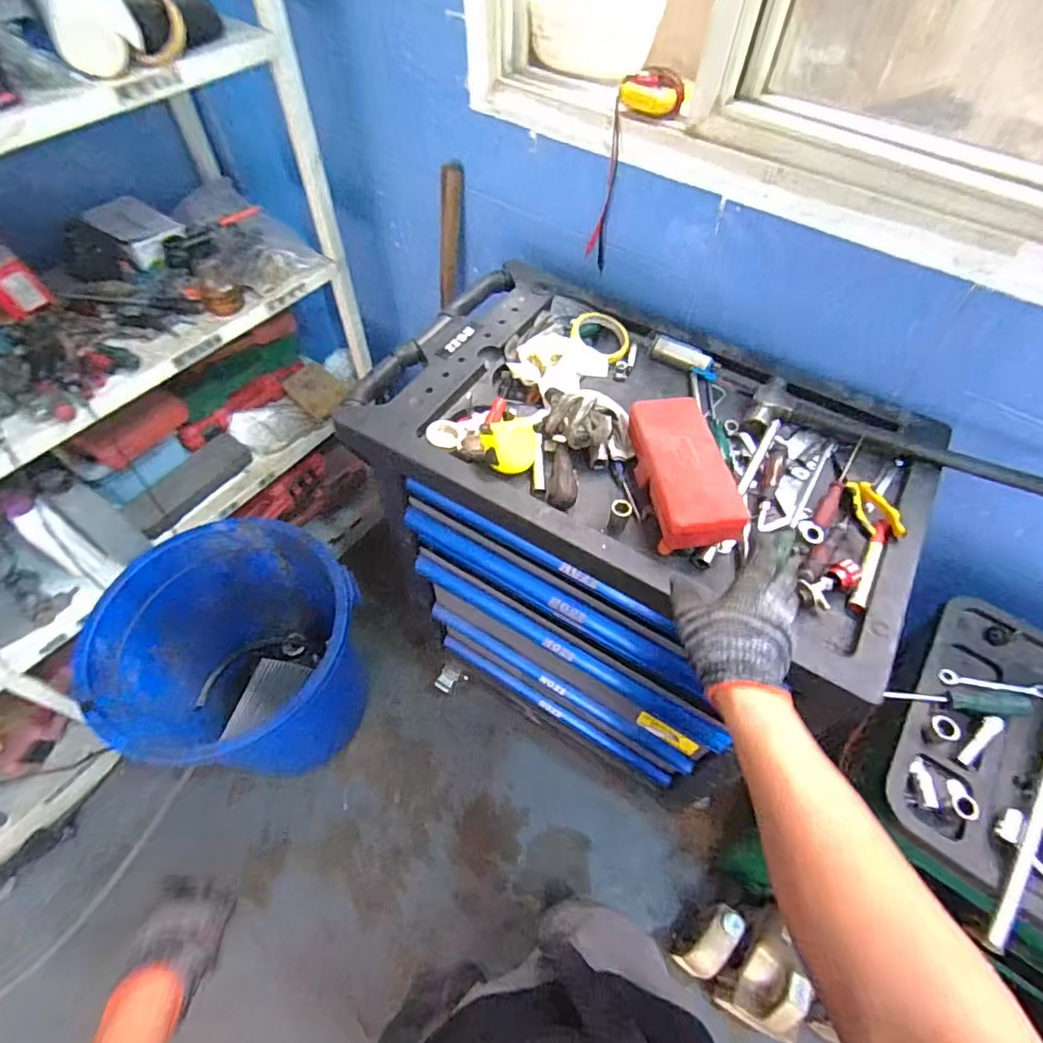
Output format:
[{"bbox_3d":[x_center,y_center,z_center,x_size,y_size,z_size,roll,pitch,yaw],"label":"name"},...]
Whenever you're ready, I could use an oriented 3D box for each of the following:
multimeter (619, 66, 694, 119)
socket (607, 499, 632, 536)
[{"bbox_3d":[0.194,-0.613,0.808,0.099,0.038,0.079,23,58,14],"label":"multimeter"},{"bbox_3d":[0.122,-0.006,0.702,0.024,0.040,0.026,1,55,-1],"label":"socket"}]

